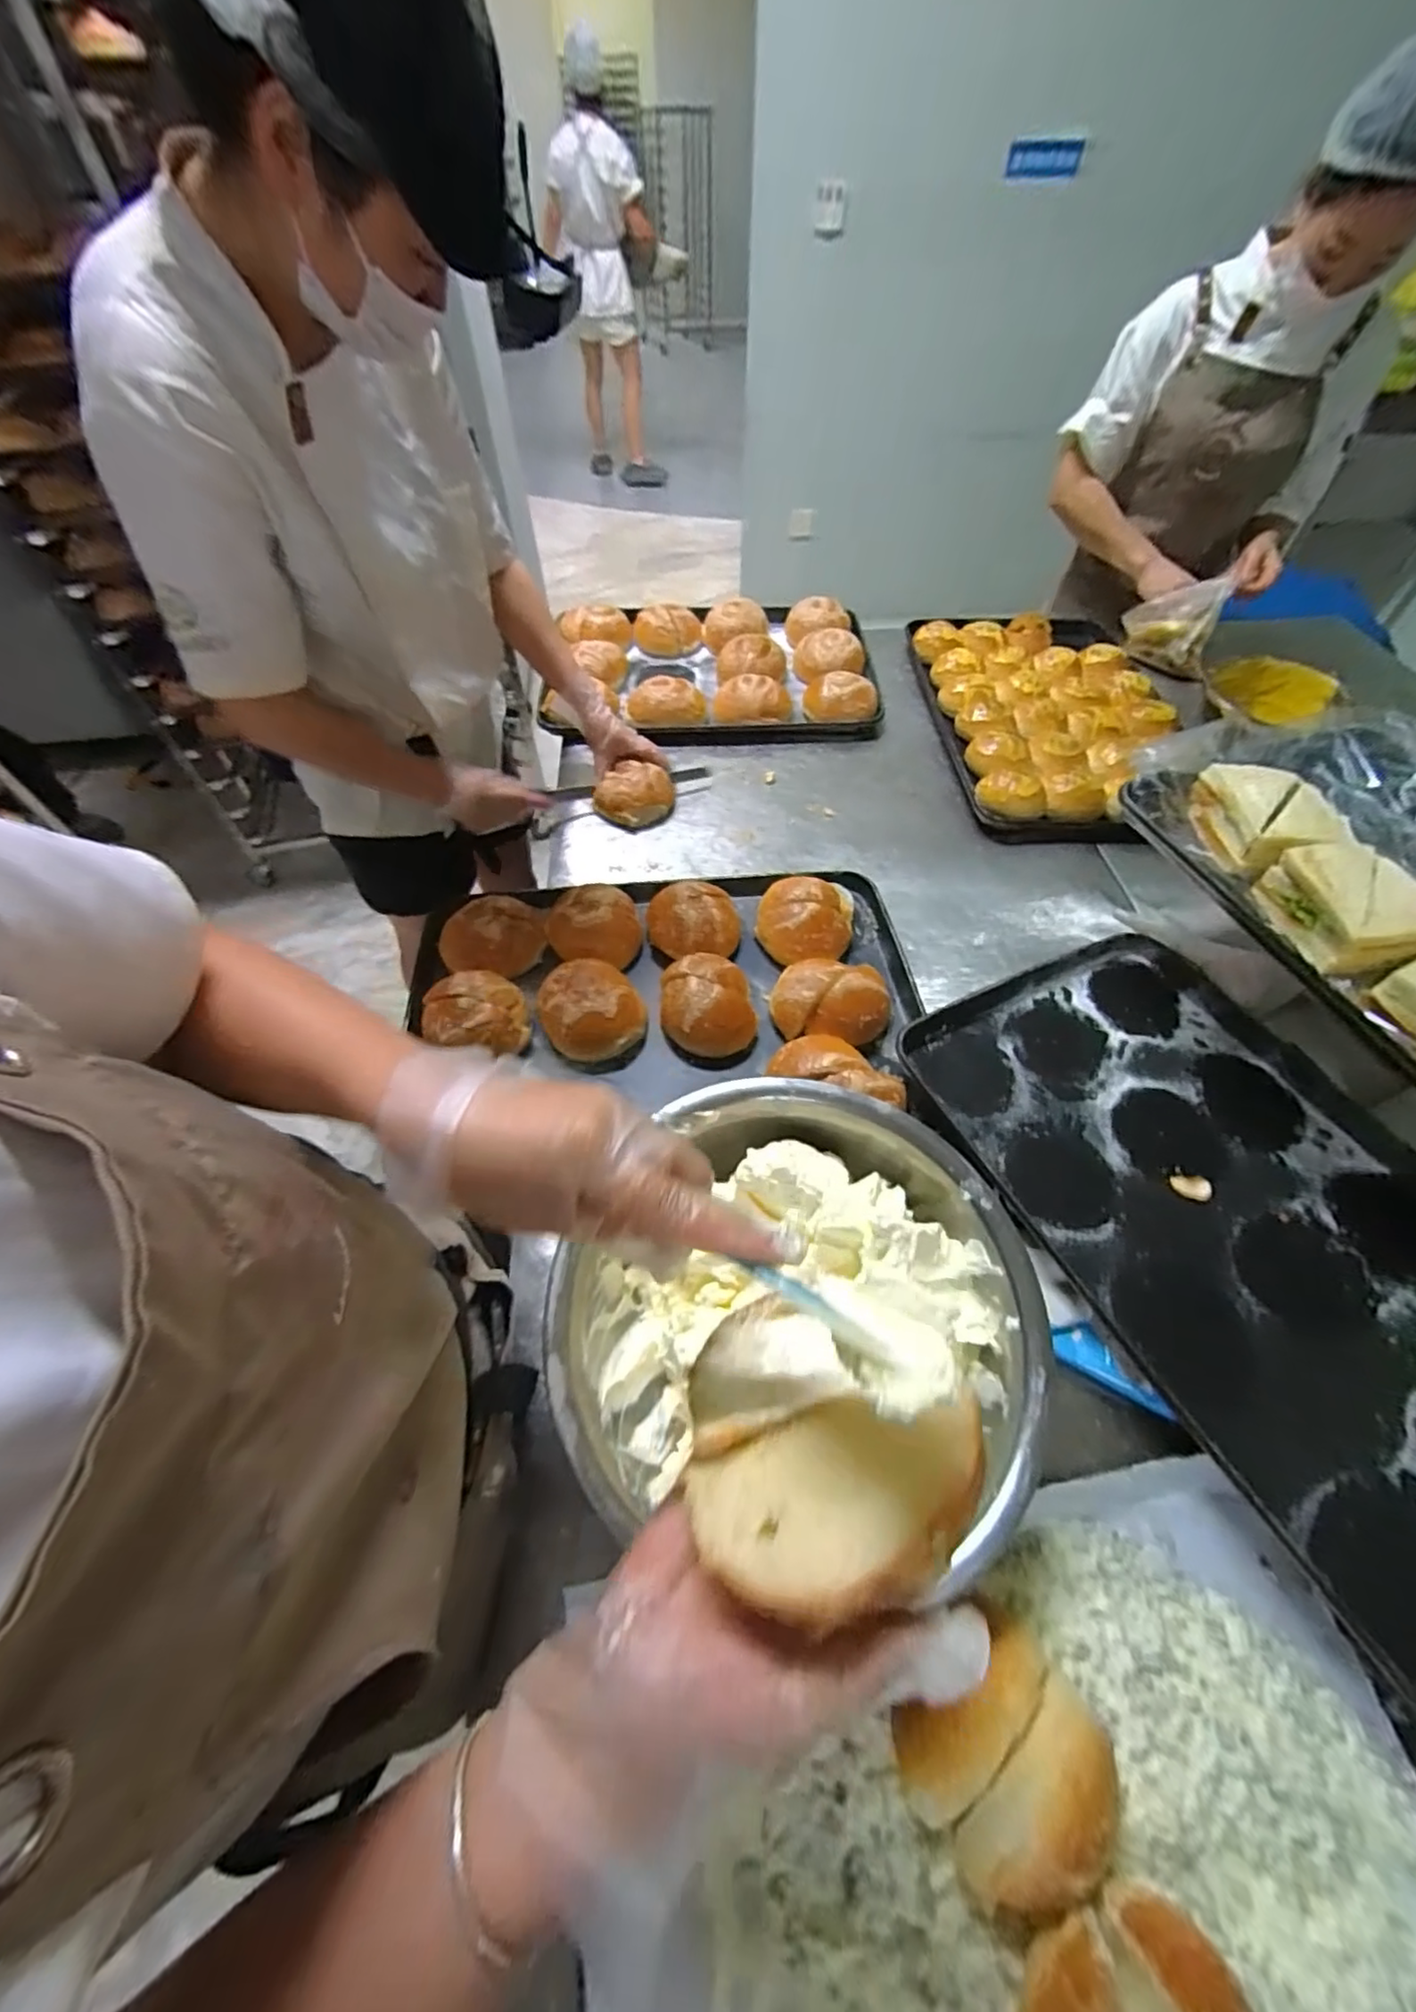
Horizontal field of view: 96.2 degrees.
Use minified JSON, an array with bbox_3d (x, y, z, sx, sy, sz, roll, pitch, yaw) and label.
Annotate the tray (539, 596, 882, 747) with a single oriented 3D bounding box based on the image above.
[{"bbox_3d":[0.000,-0.620,1.159,0.579,0.079,0.385,-3,56,-4],"label":"tray"}]

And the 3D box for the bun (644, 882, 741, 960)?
[{"bbox_3d":[-0.018,-0.106,0.823,0.119,0.063,0.114,3,56,0],"label":"bun"}]

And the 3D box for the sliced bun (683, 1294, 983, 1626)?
[{"bbox_3d":[0.053,0.181,0.262,0.112,0.054,0.112,-22,28,13],"label":"sliced bun"}]

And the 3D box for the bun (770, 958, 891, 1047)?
[{"bbox_3d":[0.145,-0.007,0.747,0.136,0.056,0.105,20,57,11],"label":"bun"}]

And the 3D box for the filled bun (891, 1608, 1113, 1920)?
[{"bbox_3d":[0.187,0.463,0.387,0.116,0.060,0.102,-37,64,-23],"label":"filled bun"}]

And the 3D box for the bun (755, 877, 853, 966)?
[{"bbox_3d":[0.127,-0.115,0.825,0.120,0.055,0.137,11,56,6],"label":"bun"}]

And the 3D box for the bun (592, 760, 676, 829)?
[{"bbox_3d":[-0.110,-0.327,0.978,0.108,0.056,0.099,24,58,14],"label":"bun"}]

